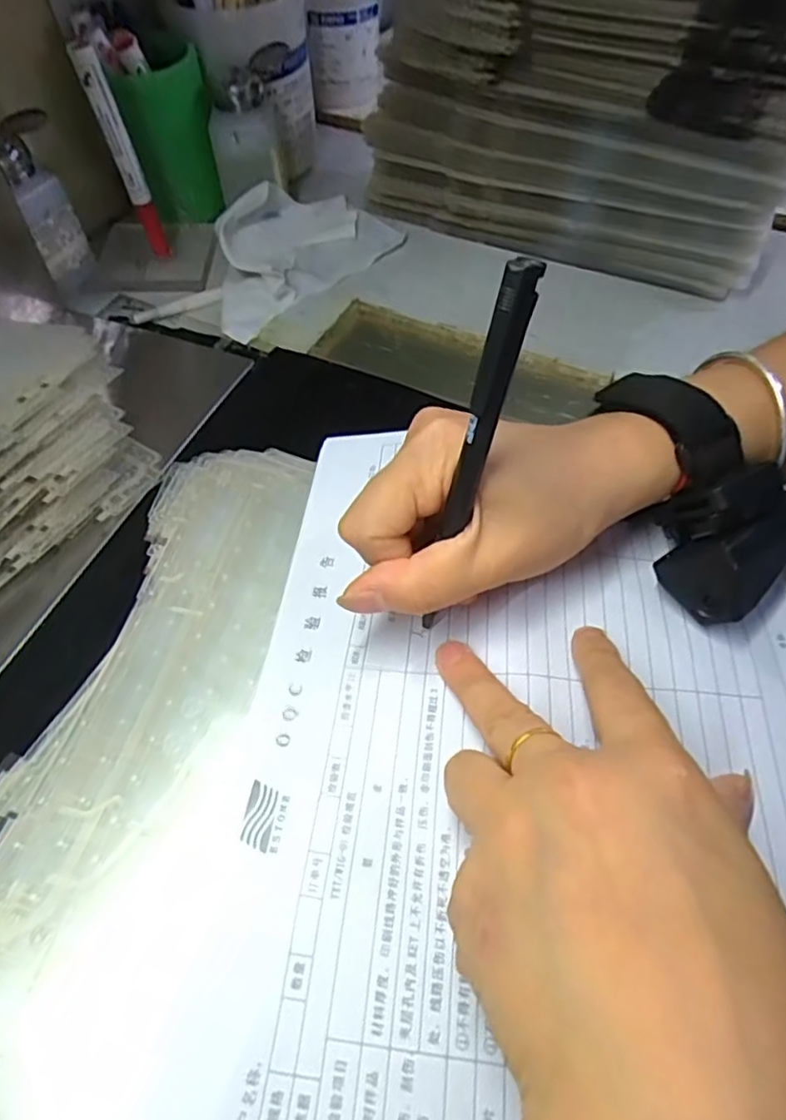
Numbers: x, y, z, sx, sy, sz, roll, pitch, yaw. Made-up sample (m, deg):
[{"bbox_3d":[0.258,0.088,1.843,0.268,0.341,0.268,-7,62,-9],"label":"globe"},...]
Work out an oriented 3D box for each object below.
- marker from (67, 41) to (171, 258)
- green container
[{"bbox_3d":[-0.199,-0.295,0.472,0.023,0.139,0.024,-20,58,-13],"label":"marker"},{"bbox_3d":[-0.186,-0.358,0.530,0.076,0.107,0.078,-12,56,-7],"label":"green container"}]

